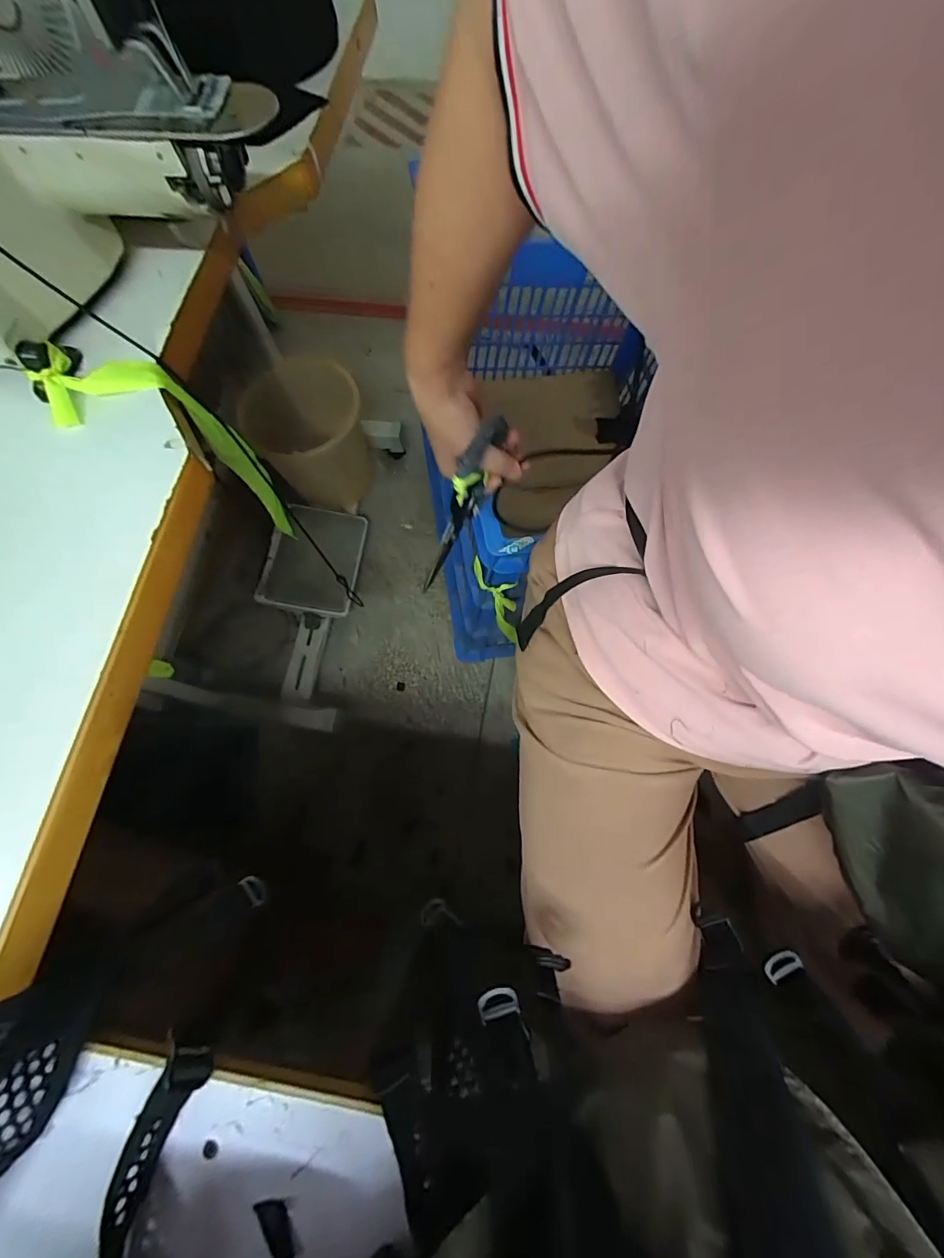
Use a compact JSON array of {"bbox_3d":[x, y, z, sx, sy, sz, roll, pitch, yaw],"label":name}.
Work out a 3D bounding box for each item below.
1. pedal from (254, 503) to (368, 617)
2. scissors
[{"bbox_3d":[-0.387,-0.180,1.147,0.219,0.065,0.290,14,68,-21],"label":"pedal"},{"bbox_3d":[-0.008,-0.121,0.459,0.018,0.166,0.068,34,39,13],"label":"scissors"}]

